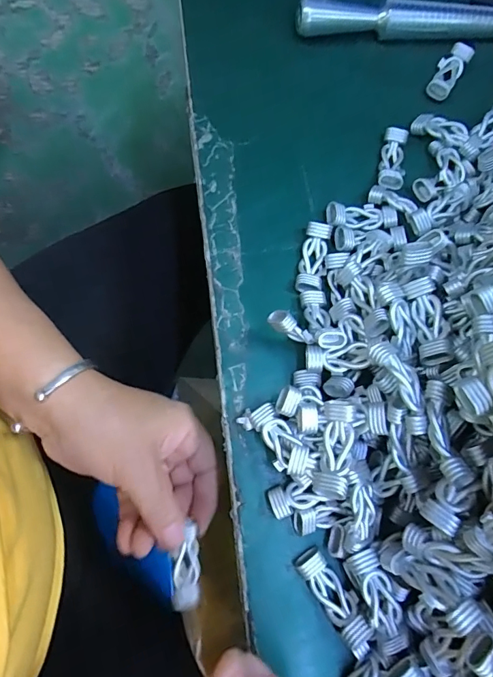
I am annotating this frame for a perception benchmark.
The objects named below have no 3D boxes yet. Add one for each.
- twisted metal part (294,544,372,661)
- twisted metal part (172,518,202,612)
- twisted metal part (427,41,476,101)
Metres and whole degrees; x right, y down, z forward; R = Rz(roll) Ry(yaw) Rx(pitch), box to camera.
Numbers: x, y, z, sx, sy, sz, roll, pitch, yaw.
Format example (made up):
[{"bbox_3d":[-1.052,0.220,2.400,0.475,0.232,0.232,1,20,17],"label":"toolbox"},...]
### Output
[{"bbox_3d":[0.045,0.130,0.213,0.014,0.014,0.049,-34,80,-12],"label":"twisted metal part"},{"bbox_3d":[-0.034,0.135,0.252,0.015,0.014,0.039,2,54,1],"label":"twisted metal part"},{"bbox_3d":[0.142,-0.188,0.303,0.017,0.011,0.043,33,75,5],"label":"twisted metal part"}]

